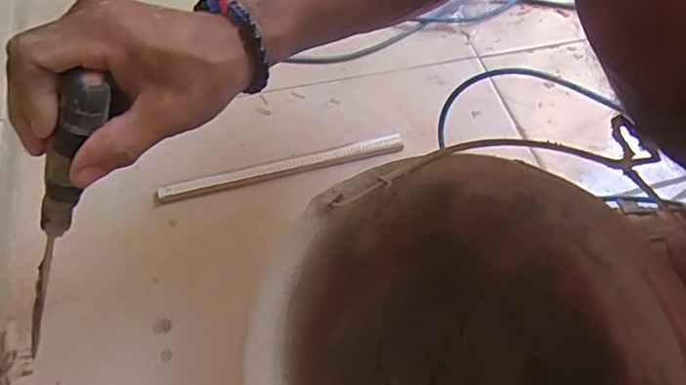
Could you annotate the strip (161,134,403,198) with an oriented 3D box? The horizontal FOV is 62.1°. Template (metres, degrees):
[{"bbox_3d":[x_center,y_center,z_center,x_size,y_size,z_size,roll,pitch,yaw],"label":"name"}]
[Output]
[{"bbox_3d":[-0.057,-0.027,0.556,0.239,0.008,0.017,-13,57,-10],"label":"strip"}]

